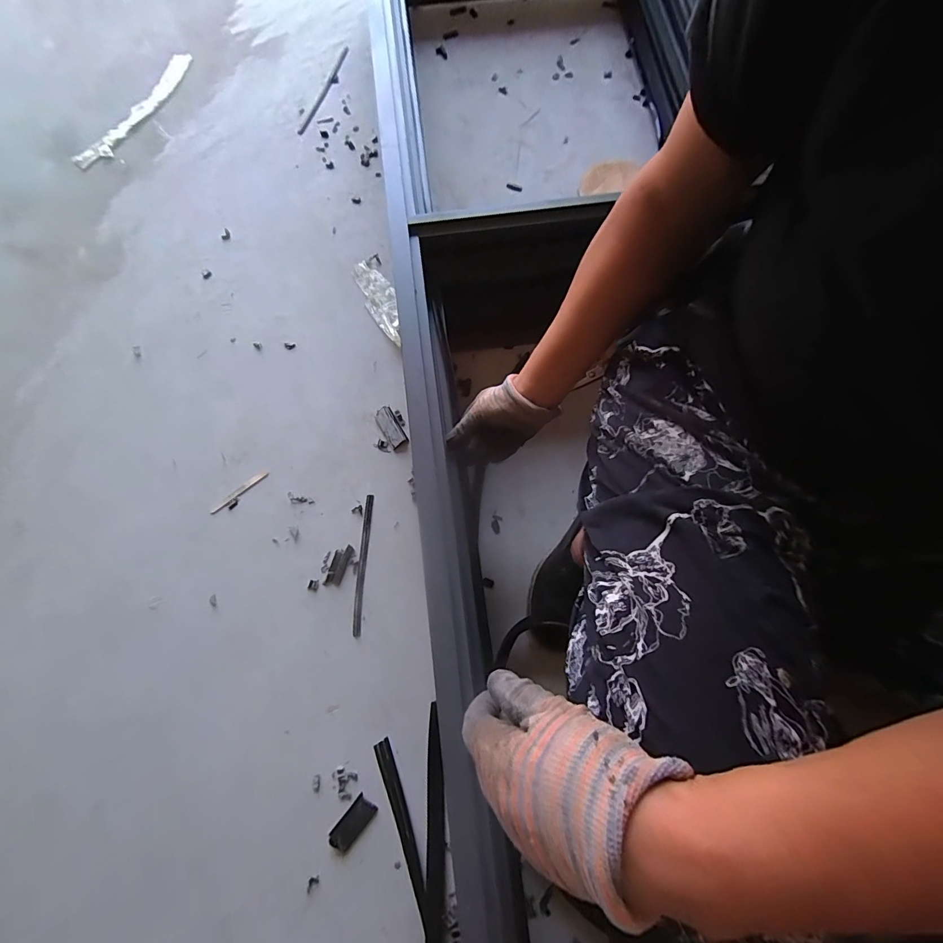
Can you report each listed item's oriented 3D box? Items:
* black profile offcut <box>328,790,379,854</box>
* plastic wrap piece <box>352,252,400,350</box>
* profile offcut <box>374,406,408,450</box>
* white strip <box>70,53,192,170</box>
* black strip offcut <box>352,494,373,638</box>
[{"bbox_3d":[-0.163,0.479,0.560,0.032,0.007,0.067,40,79,10],"label":"black profile offcut"},{"bbox_3d":[-0.173,-0.329,0.782,0.059,0.014,0.205,-21,76,-5],"label":"plastic wrap piece"},{"bbox_3d":[-0.141,-0.077,0.712,0.033,0.014,0.075,-30,77,-7],"label":"profile offcut"},{"bbox_3d":[-0.752,-0.812,0.922,0.072,0.017,0.363,30,77,8],"label":"white strip"},{"bbox_3d":[-0.175,0.146,0.660,0.013,0.007,0.217,2,75,1],"label":"black strip offcut"}]

